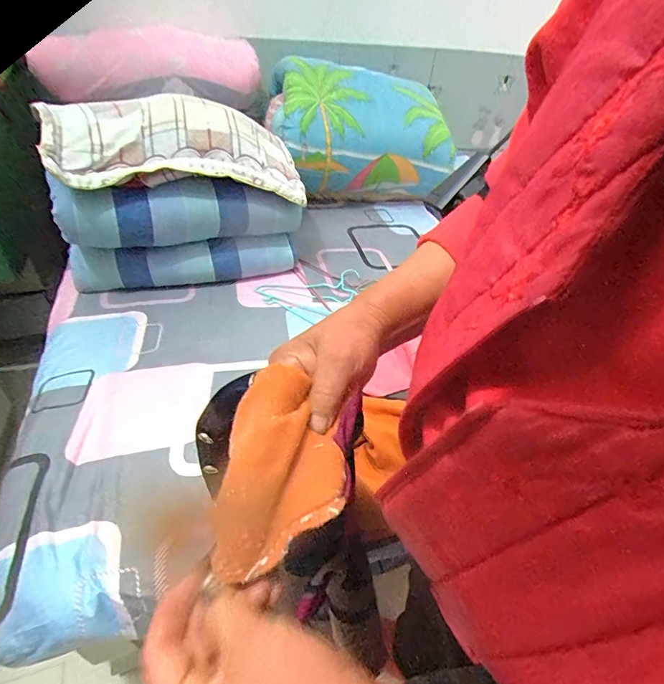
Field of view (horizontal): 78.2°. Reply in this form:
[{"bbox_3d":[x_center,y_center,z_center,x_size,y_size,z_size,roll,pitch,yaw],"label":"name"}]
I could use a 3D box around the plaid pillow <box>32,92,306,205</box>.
[{"bbox_3d":[-0.375,-0.496,0.992,0.563,0.190,0.266,-12,45,-19],"label":"plaid pillow"}]

